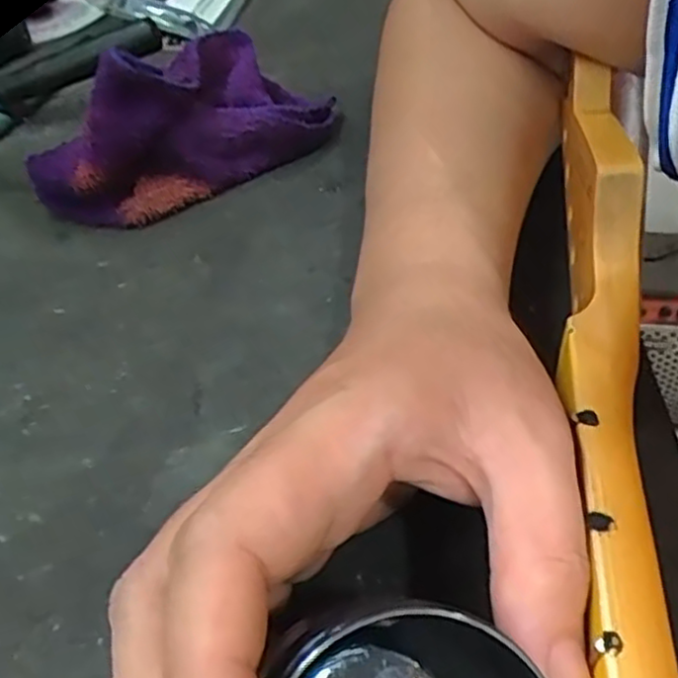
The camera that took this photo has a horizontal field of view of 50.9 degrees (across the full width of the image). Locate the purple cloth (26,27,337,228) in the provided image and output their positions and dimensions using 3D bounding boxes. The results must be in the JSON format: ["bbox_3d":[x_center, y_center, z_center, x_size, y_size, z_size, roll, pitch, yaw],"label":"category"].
[{"bbox_3d":[-0.087,-0.123,0.397,0.160,0.076,0.072,-32,50,-25],"label":"purple cloth"}]

